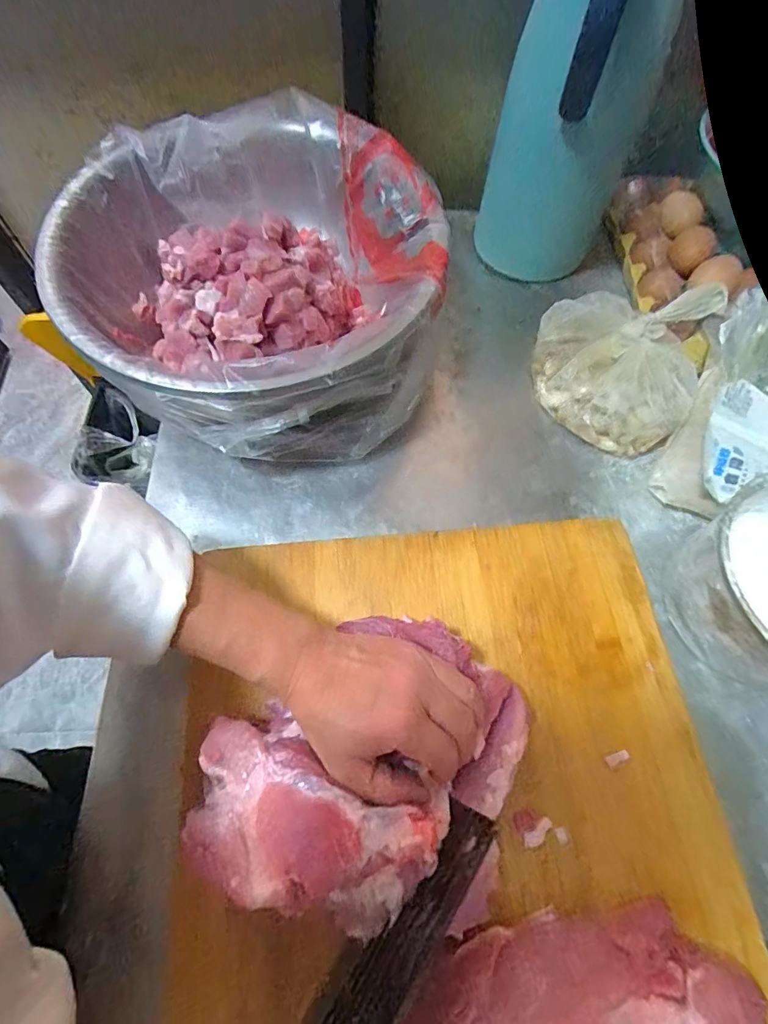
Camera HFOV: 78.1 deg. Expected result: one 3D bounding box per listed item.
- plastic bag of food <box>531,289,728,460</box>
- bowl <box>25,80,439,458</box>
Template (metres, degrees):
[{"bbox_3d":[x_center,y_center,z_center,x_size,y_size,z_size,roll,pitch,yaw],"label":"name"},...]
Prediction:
[{"bbox_3d":[0.229,-0.146,0.465,0.151,0.067,0.148,15,66,5],"label":"plastic bag of food"},{"bbox_3d":[-0.120,-0.213,0.469,0.364,0.160,0.330,37,71,15],"label":"bowl"}]

